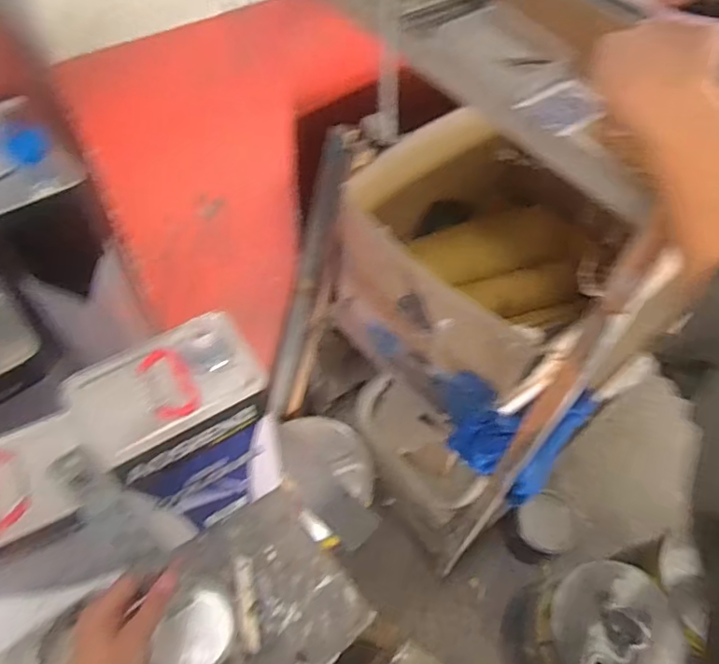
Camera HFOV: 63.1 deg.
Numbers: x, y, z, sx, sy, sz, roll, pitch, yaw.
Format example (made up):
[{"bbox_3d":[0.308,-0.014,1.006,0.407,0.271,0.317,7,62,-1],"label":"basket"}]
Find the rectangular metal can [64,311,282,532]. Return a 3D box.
[{"bbox_3d":[-0.184,0.112,0.635,0.159,0.270,0.117,-29,64,-21],"label":"rectangular metal can"}]

